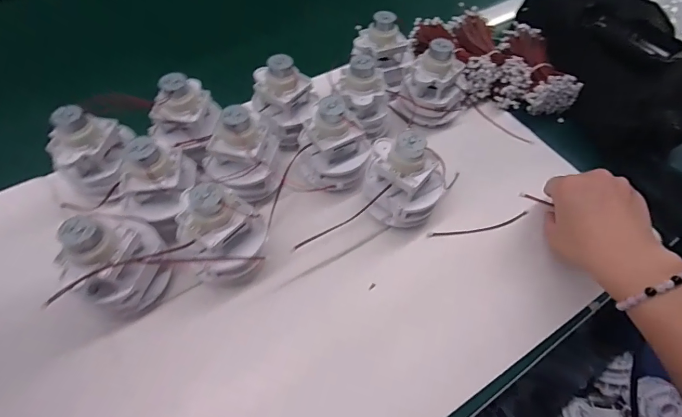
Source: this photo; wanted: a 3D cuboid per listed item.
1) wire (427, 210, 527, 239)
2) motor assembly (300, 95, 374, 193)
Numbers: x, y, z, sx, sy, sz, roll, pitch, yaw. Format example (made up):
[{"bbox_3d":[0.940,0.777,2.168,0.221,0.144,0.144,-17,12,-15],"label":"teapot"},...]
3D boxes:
[{"bbox_3d":[0.133,0.017,0.362,0.103,0.004,0.010,-11,60,-9],"label":"wire"},{"bbox_3d":[-0.006,-0.064,0.357,0.062,0.083,0.062,-12,60,-10],"label":"motor assembly"}]

